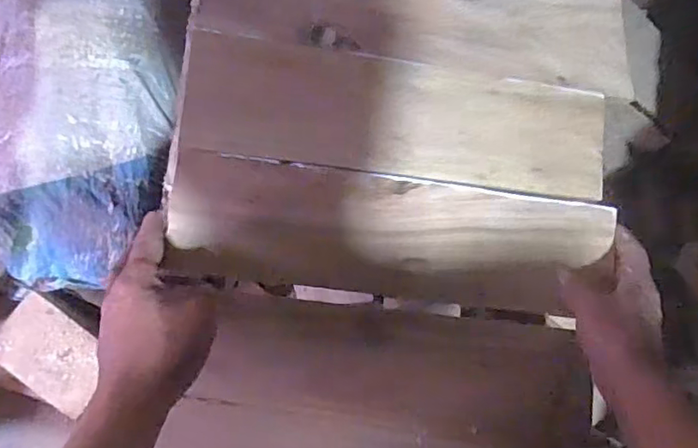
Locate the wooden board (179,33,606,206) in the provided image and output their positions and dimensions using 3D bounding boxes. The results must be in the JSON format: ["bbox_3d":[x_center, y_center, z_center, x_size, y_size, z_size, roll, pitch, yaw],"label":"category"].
[{"bbox_3d":[0.050,-0.099,0.513,0.381,0.025,0.109,6,85,-5],"label":"wooden board"}]

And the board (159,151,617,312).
[{"bbox_3d":[0.042,0.012,0.507,0.388,0.018,0.107,6,85,-6],"label":"board"}]

